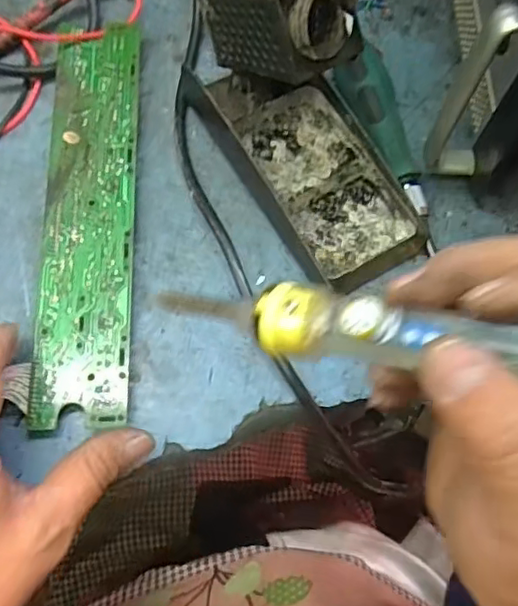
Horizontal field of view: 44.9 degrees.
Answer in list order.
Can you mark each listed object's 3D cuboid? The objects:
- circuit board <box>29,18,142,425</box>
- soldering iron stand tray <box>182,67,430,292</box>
[{"bbox_3d":[-0.095,-0.055,0.354,0.047,0.004,0.244,-1,71,-3],"label":"circuit board"},{"bbox_3d":[0.027,-0.086,0.366,0.071,0.033,0.158,-29,74,-12],"label":"soldering iron stand tray"}]

